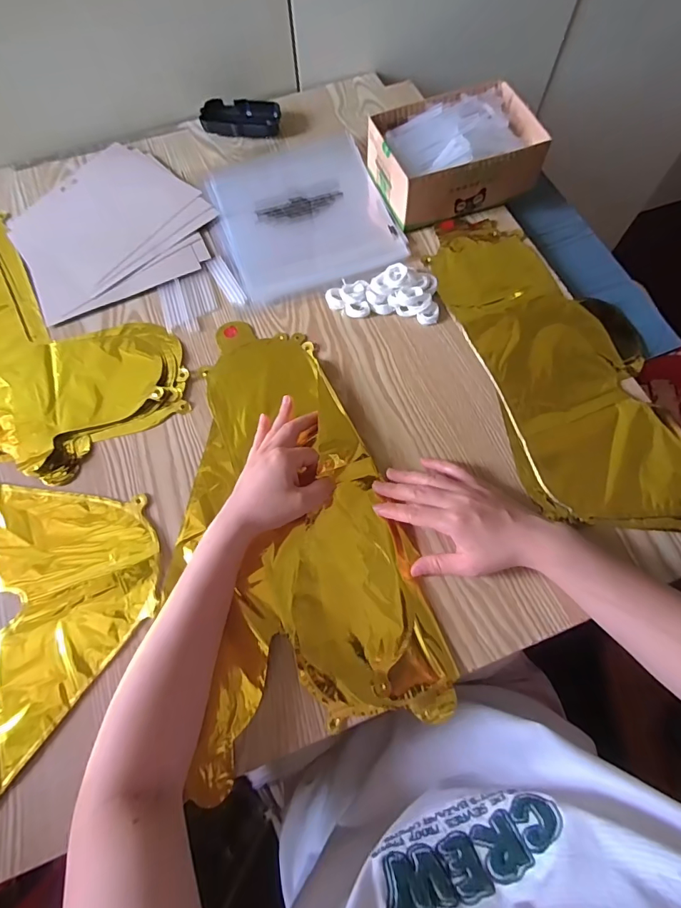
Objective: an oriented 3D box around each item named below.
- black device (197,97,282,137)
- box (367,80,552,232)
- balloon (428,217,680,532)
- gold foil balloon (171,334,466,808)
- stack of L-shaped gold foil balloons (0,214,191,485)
[{"bbox_3d":[-0.139,-0.468,0.612,0.105,0.019,0.054,7,70,5],"label":"black device"},{"bbox_3d":[0.139,-0.366,0.534,0.187,0.065,0.136,-21,70,-6],"label":"box"},{"bbox_3d":[0.242,-0.102,0.467,0.185,0.013,0.403,-15,69,-4],"label":"balloon"},{"bbox_3d":[-0.064,0.051,0.424,0.217,0.025,0.416,-17,69,-4],"label":"gold foil balloon"},{"bbox_3d":[-0.370,-0.157,0.505,0.253,0.015,0.410,-33,71,-10],"label":"stack of L-shaped gold foil balloons"}]

